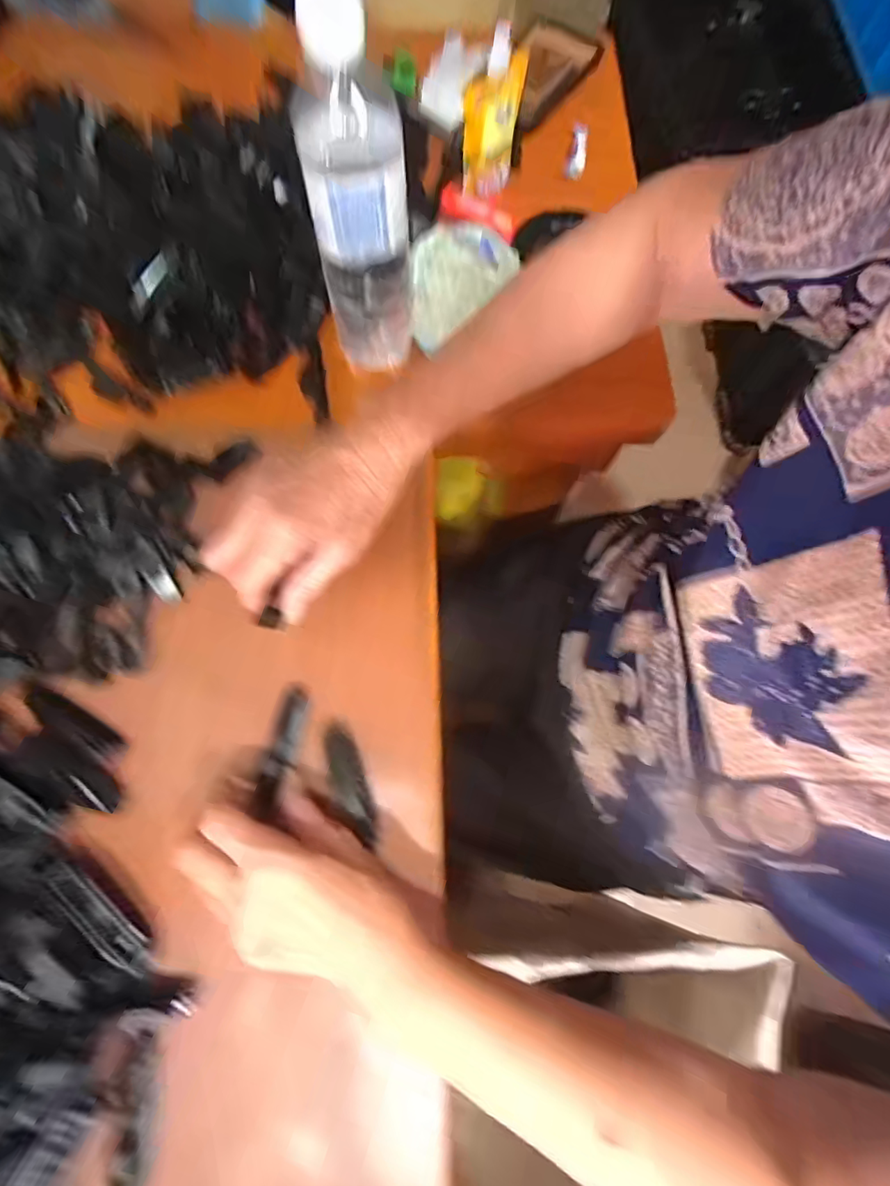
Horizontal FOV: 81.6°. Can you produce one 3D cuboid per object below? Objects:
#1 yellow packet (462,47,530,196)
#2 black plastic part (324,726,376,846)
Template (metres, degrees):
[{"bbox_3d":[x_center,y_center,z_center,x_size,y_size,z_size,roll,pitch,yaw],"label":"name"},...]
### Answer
[{"bbox_3d":[0.040,-0.389,0.432,0.054,0.099,0.015,-17,70,-8],"label":"yellow packet"},{"bbox_3d":[-0.063,0.125,0.337,0.019,0.008,0.075,-20,75,-7],"label":"black plastic part"}]

